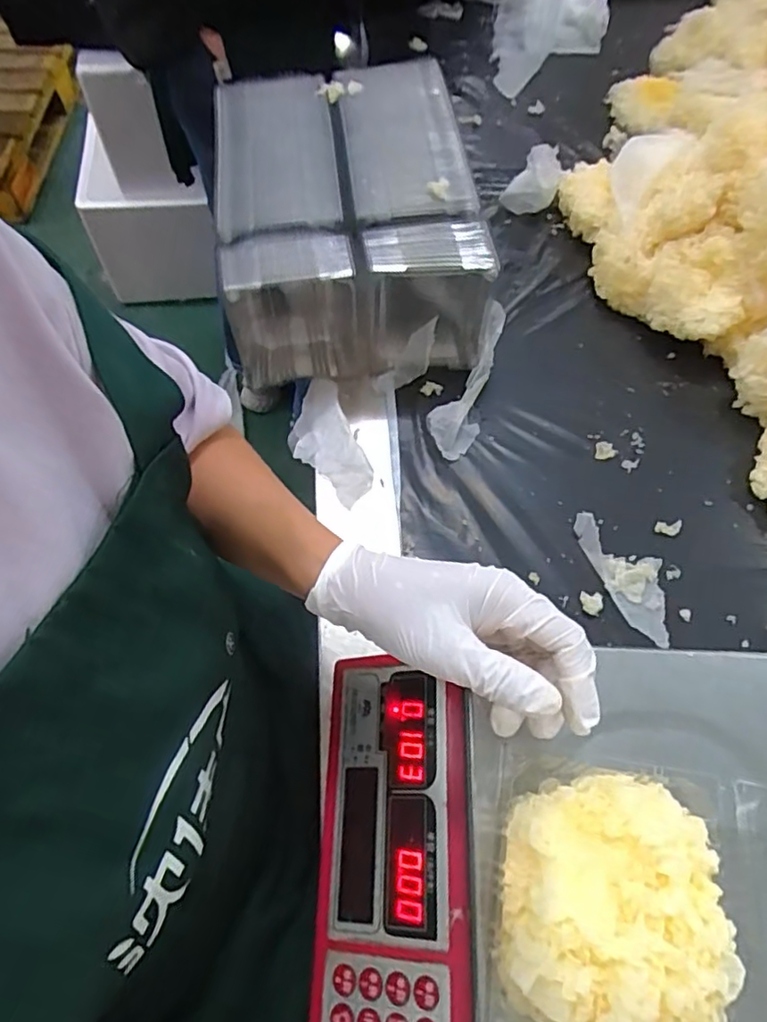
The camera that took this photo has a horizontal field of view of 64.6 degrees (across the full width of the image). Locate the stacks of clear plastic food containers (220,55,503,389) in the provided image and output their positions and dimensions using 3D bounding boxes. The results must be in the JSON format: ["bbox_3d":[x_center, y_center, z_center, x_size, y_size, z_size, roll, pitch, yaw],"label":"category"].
[{"bbox_3d":[-0.036,-0.298,0.638,0.250,0.144,0.342,-6,62,-6],"label":"stacks of clear plastic food containers"}]

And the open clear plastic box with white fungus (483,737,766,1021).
[{"bbox_3d":[0.164,0.197,0.290,0.226,0.054,0.130,9,61,2],"label":"open clear plastic box with white fungus"}]

